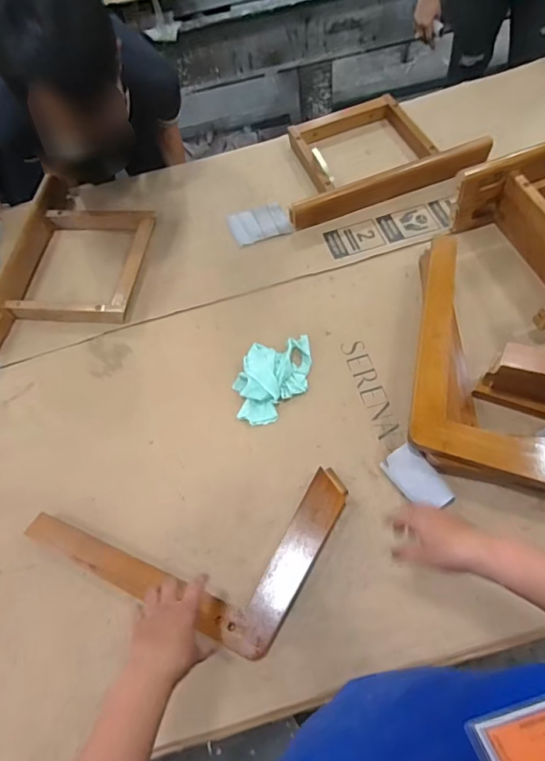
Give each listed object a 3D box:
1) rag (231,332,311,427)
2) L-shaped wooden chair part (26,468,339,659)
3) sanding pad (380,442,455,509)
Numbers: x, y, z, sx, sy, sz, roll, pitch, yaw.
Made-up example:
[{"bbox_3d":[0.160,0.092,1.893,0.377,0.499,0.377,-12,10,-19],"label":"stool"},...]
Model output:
[{"bbox_3d":[0.004,-0.009,0.888,0.162,0.044,0.169,-11,62,2],"label":"rag"},{"bbox_3d":[-0.136,0.301,0.741,0.527,0.042,0.254,-6,69,4],"label":"L-shaped wooden chair part"},{"bbox_3d":[0.248,0.169,0.784,0.069,0.010,0.118,-43,69,7],"label":"sanding pad"}]

